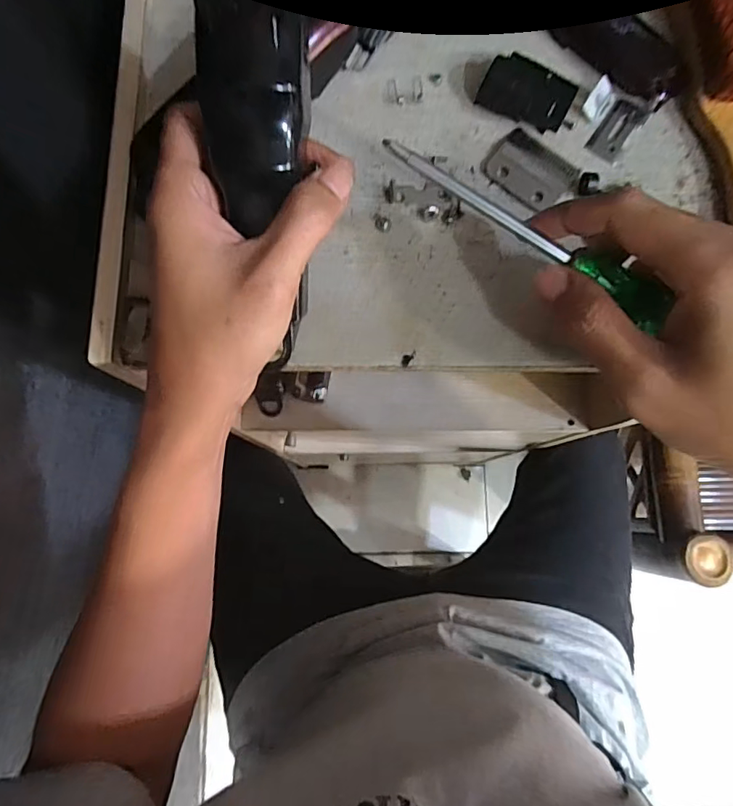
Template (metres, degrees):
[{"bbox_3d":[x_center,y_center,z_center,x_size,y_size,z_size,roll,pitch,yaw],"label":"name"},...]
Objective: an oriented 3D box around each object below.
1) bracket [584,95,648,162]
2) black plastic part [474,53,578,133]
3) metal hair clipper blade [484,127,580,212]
[{"bbox_3d":[0.148,-0.163,0.305,0.019,0.004,0.042,35,80,7],"label":"bracket"},{"bbox_3d":[0.094,-0.180,0.303,0.050,0.016,0.029,31,80,6],"label":"black plastic part"},{"bbox_3d":[0.096,-0.135,0.300,0.050,0.005,0.037,40,81,8],"label":"metal hair clipper blade"}]

